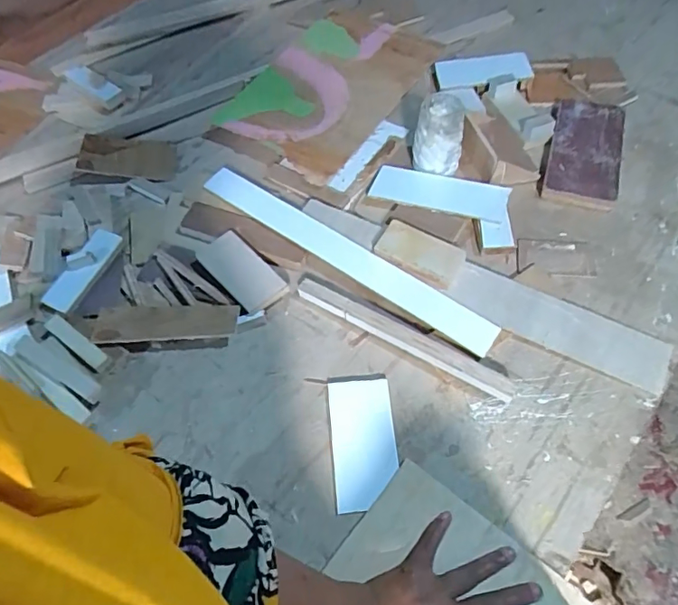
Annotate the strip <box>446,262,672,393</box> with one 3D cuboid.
[{"bbox_3d":[0.245,0.024,0.580,0.239,0.014,0.069,25,65,14],"label":"strip"}]

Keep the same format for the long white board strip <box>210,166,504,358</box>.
[{"bbox_3d":[0.001,-0.062,0.639,0.422,0.011,0.048,30,65,23],"label":"long white board strip"}]

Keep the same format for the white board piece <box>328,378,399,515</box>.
[{"bbox_3d":[0.026,0.145,0.530,0.065,0.004,0.132,-7,56,2],"label":"white board piece"}]

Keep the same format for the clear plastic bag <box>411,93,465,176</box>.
[{"bbox_3d":[0.135,-0.228,0.687,0.065,0.076,0.072,8,60,9],"label":"clear plastic bag"}]

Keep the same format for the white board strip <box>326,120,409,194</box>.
[{"bbox_3d":[0.042,-0.216,0.748,0.040,0.015,0.161,28,64,23],"label":"white board strip"}]

